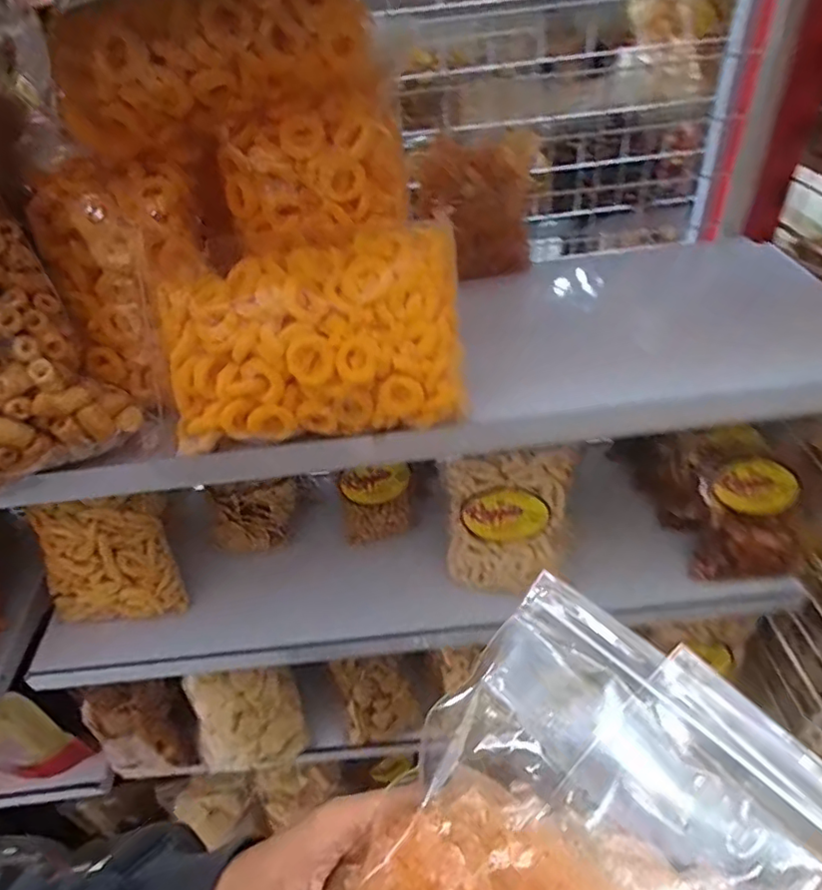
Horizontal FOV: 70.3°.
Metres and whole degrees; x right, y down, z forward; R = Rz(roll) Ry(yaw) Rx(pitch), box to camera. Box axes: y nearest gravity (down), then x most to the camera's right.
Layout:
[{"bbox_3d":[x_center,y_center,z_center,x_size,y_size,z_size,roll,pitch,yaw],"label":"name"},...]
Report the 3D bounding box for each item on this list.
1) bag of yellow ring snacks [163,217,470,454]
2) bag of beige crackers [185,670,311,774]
[{"bbox_3d":[-0.072,-0.076,0.435,0.214,0.122,0.075,-8,42,0],"label":"bag of yellow ring snacks"},{"bbox_3d":[-0.232,0.379,0.830,0.147,0.177,0.060,-9,21,2],"label":"bag of beige crackers"}]

